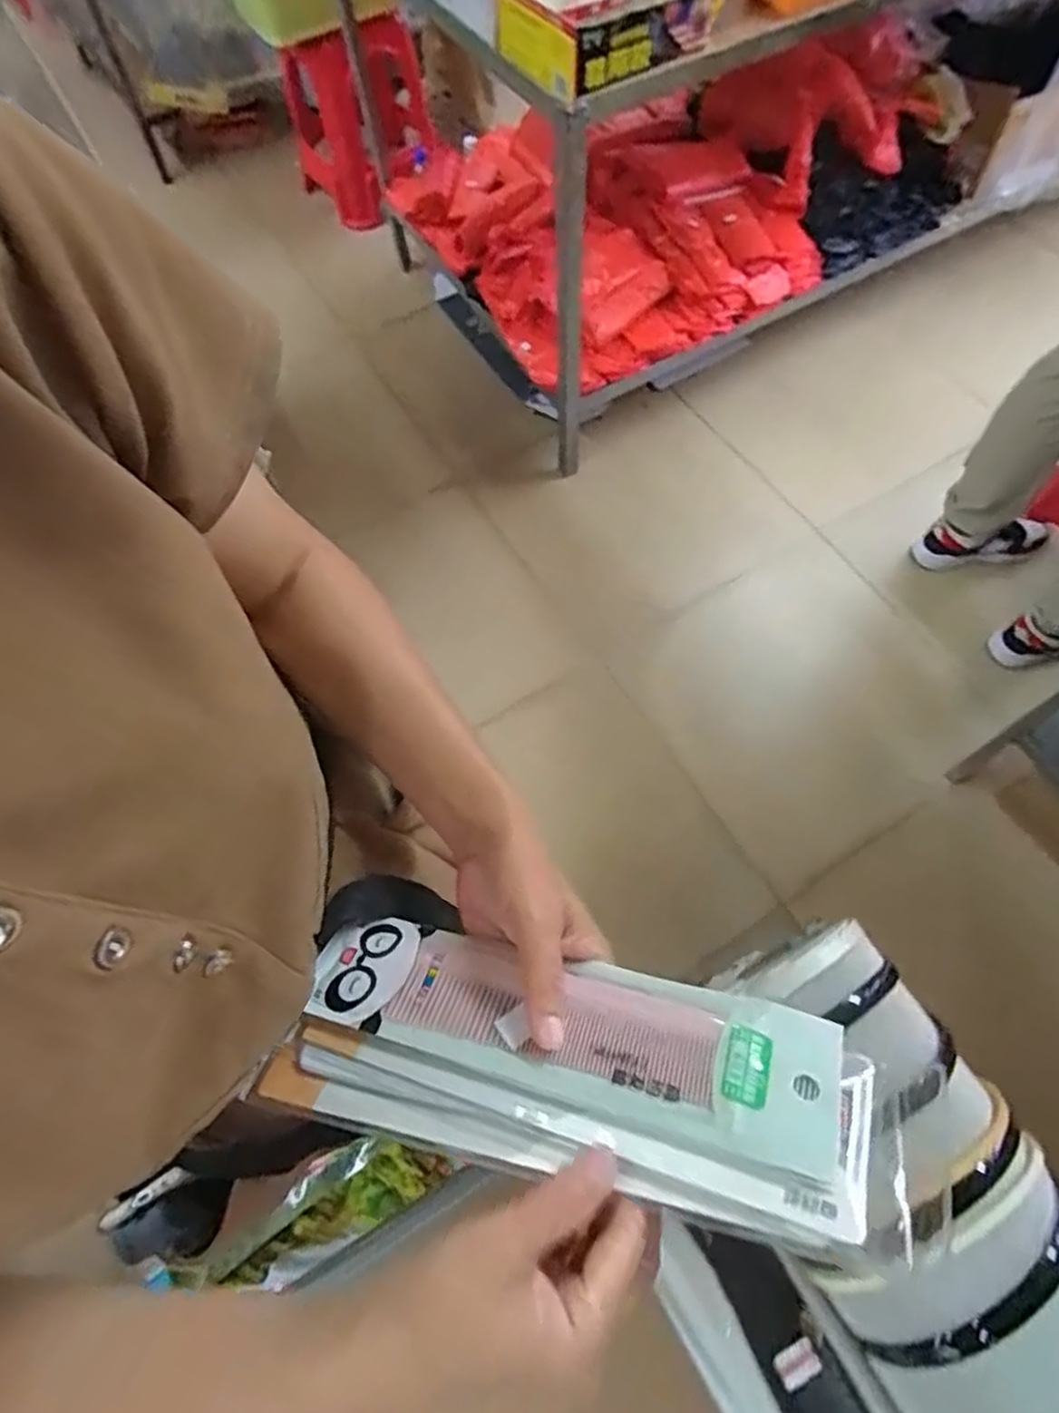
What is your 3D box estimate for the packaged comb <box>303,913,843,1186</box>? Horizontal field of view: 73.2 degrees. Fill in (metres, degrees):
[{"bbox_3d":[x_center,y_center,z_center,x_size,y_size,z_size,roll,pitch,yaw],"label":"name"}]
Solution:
[{"bbox_3d":[0.009,0.142,0.327,0.243,0.009,0.060,6,45,23],"label":"packaged comb"}]

